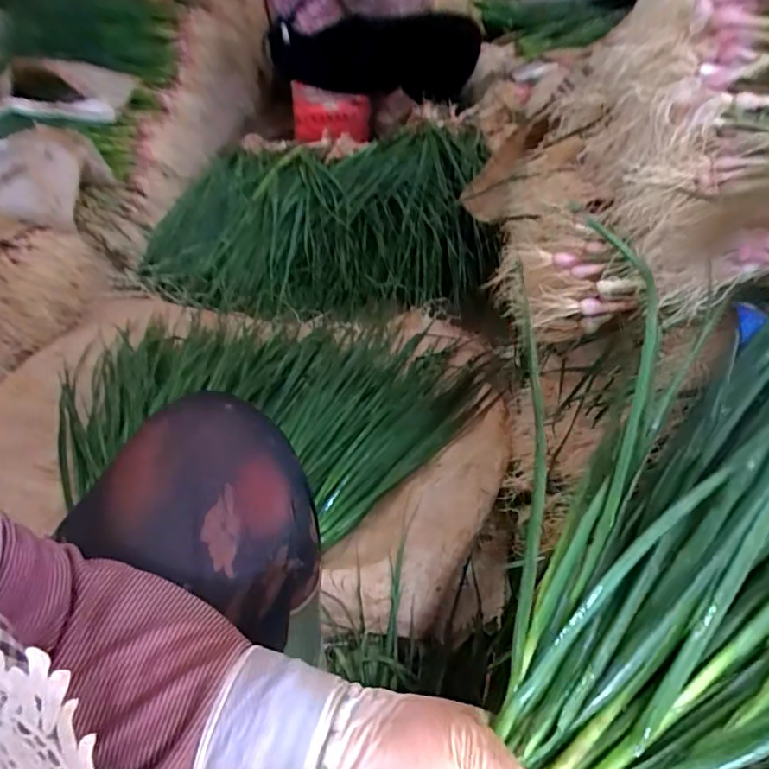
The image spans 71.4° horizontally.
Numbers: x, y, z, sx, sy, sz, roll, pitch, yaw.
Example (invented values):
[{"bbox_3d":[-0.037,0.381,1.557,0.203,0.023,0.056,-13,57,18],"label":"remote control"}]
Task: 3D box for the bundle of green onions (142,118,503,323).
[{"bbox_3d":[-0.164,-0.409,1.291,0.782,0.196,0.574,0,47,3],"label":"bundle of green onions"}]

